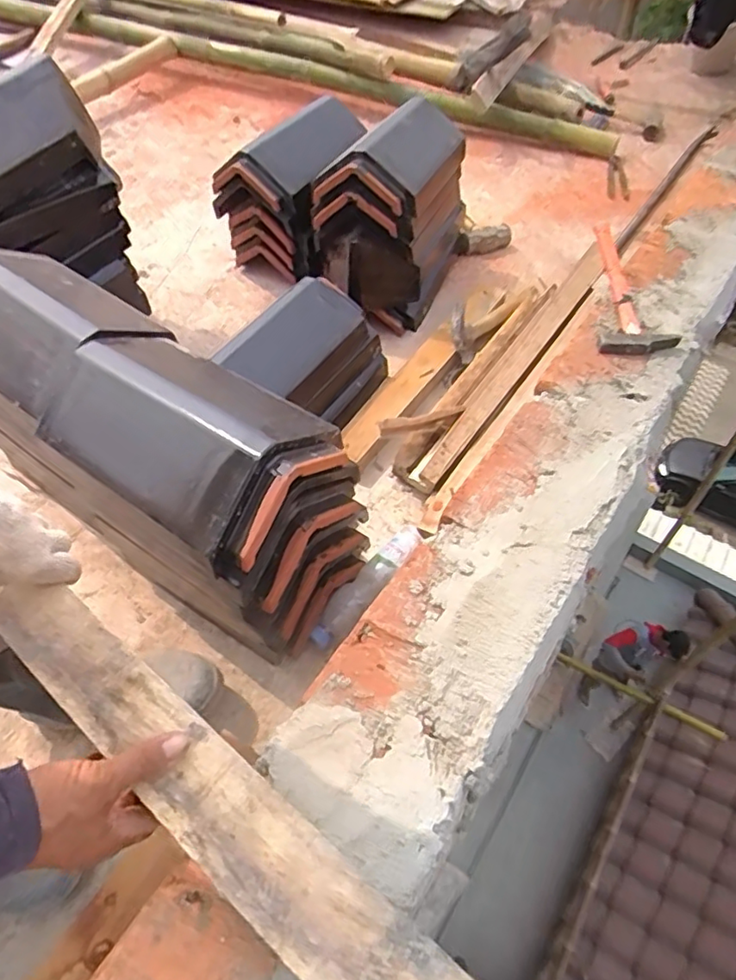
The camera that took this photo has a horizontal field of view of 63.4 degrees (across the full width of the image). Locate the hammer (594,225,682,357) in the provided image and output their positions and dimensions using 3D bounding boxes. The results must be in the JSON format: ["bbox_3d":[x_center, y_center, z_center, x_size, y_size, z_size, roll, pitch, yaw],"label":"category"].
[{"bbox_3d":[0.372,-0.280,0.837,0.094,0.054,0.262,5,53,5],"label":"hammer"}]

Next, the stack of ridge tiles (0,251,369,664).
[{"bbox_3d":[-0.325,-0.073,0.846,0.647,0.351,0.229,29,59,21],"label":"stack of ridge tiles"}]

